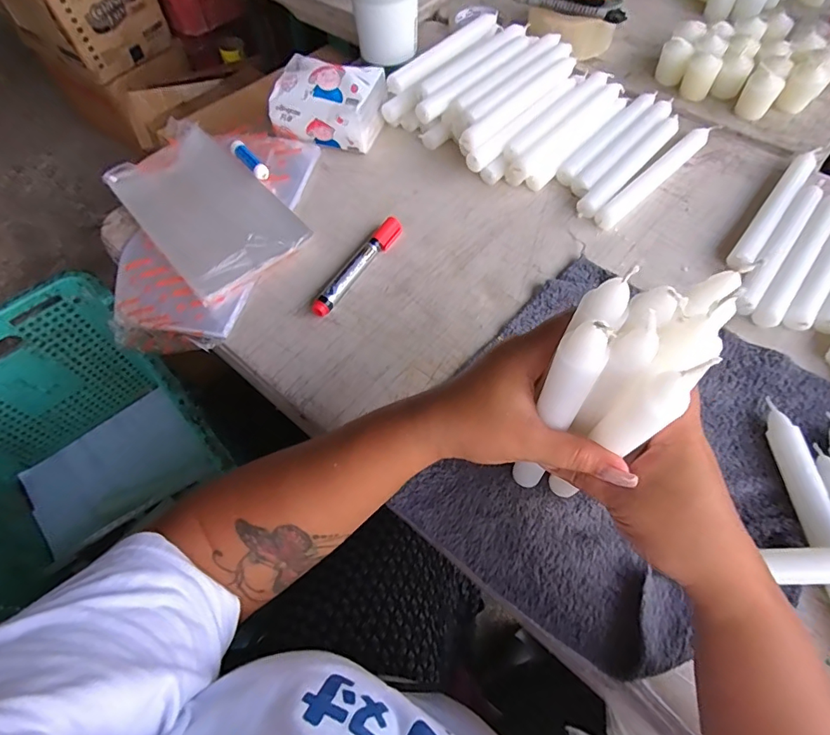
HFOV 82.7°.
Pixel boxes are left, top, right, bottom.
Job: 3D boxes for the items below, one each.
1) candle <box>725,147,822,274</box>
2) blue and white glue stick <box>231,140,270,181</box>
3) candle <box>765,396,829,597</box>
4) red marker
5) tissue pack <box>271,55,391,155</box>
[{"bbox_3d":[0.380,-0.168,0.500,0.023,0.019,0.218,34,68,20],"label":"candle"},{"bbox_3d":[-0.190,-0.237,0.542,0.016,0.018,0.064,-37,65,-16],"label":"blue and white glue stick"},{"bbox_3d":[0.288,0.122,0.332,0.020,0.018,0.202,-2,61,3],"label":"candle"},{"bbox_3d":[-0.056,-0.104,0.474,0.018,0.018,0.138,29,67,18],"label":"red marker"},{"bbox_3d":[-0.103,-0.320,0.569,0.117,0.076,0.089,15,63,12],"label":"tissue pack"}]

